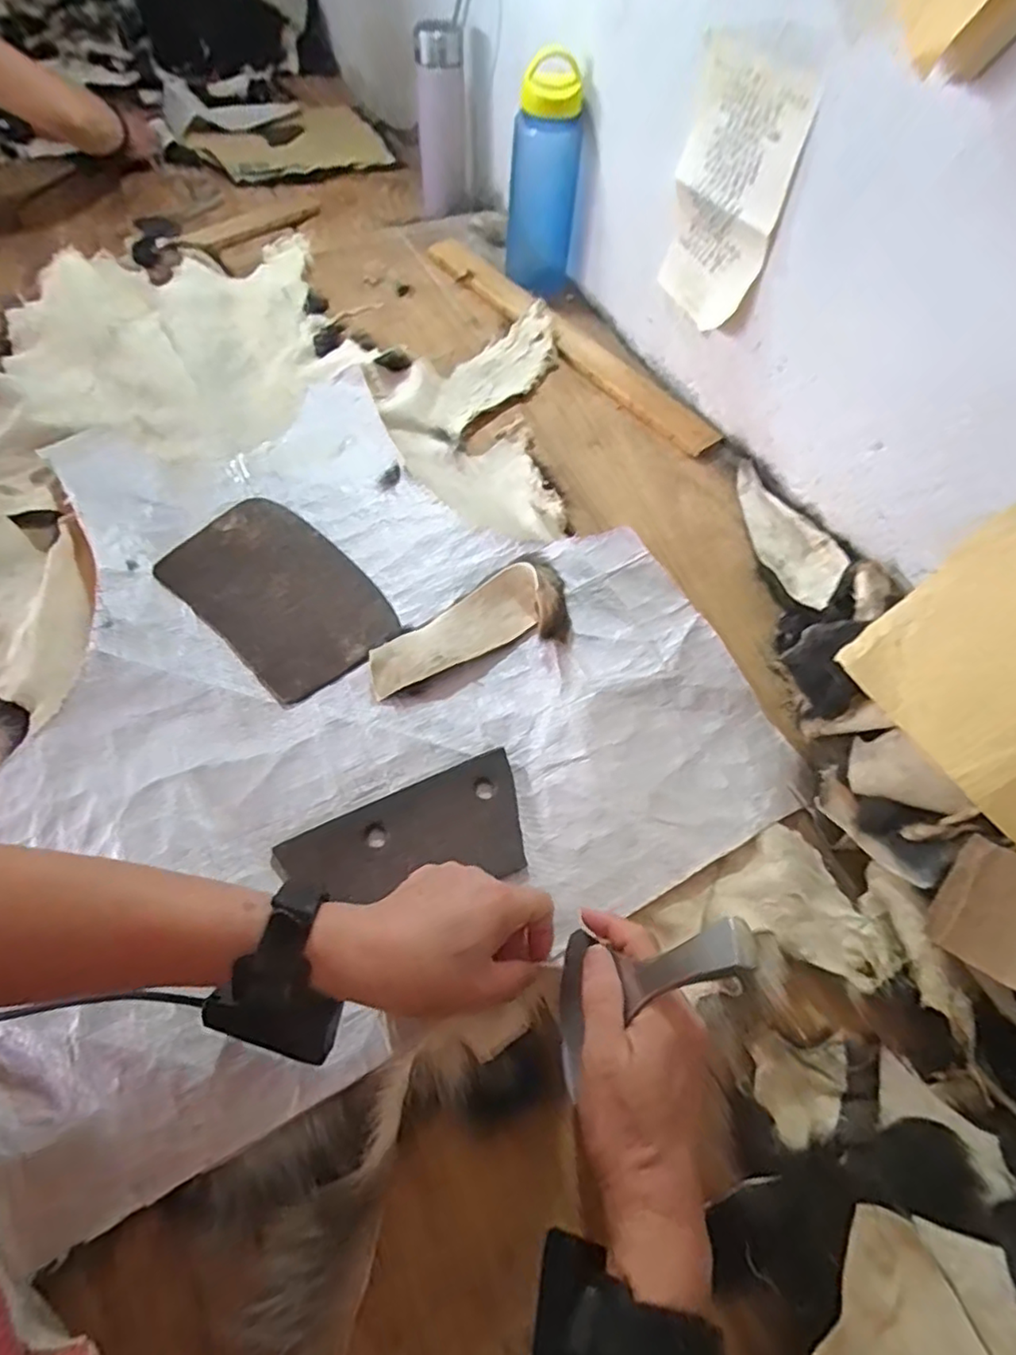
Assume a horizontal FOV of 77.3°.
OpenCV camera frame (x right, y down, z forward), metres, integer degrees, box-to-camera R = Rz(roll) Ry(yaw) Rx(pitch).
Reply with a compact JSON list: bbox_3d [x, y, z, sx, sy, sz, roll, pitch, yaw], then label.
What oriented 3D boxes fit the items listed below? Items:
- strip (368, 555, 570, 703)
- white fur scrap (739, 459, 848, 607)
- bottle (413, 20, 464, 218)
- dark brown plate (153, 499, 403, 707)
[{"bbox_3d":[-0.038,-0.046,0.520,0.167,0.050,0.080,-20,63,-16],"label":"strip"},{"bbox_3d":[0.268,-0.142,0.616,0.063,0.015,0.200,-20,49,4],"label":"white fur scrap"},{"bbox_3d":[-0.103,-0.830,0.967,0.074,0.235,0.062,-2,58,-2],"label":"bottle"},{"bbox_3d":[-0.197,-0.074,0.558,0.206,0.009,0.130,40,67,17],"label":"dark brown plate"}]

